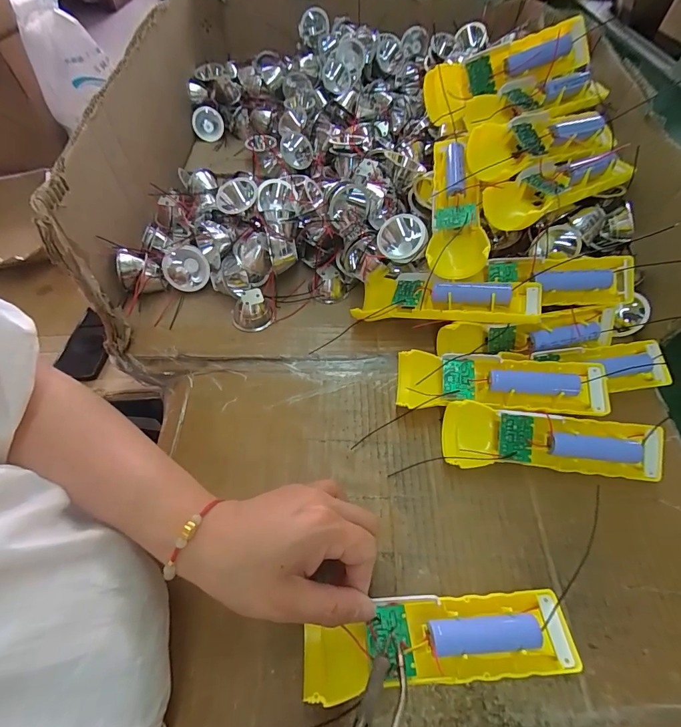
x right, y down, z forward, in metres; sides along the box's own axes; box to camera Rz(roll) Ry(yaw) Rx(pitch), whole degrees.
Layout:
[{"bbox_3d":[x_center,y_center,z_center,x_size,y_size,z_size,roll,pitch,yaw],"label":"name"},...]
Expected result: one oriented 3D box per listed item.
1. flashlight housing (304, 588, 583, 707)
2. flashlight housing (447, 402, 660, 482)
[{"bbox_3d":[0.057,0.163,0.223,0.156,0.017,0.044,-6,57,-3],"label":"flashlight housing"},{"bbox_3d":[0.157,0.060,0.289,0.153,0.028,0.046,5,92,7],"label":"flashlight housing"}]

